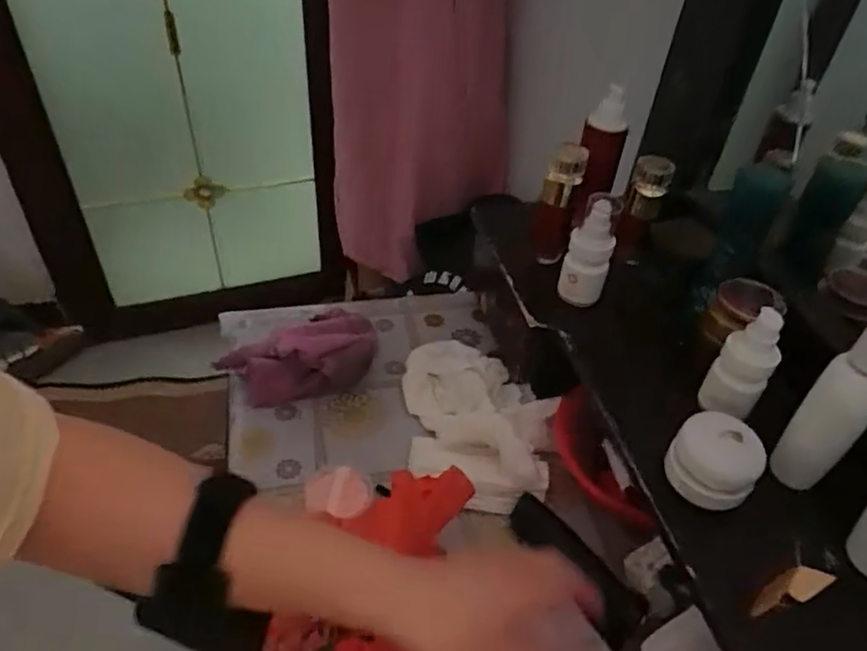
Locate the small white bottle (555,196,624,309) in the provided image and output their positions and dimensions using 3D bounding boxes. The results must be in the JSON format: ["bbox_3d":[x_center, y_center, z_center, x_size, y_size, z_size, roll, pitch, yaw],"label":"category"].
[{"bbox_3d":[0.146,-0.072,0.612,0.043,0.103,0.041,12,43,7],"label":"small white bottle"}]

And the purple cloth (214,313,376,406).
[{"bbox_3d":[-0.140,0.042,0.678,0.165,0.087,0.024,-19,27,-1],"label":"purple cloth"}]

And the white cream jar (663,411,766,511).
[{"bbox_3d":[0.204,0.097,0.472,0.062,0.052,0.048,29,48,24],"label":"white cream jar"}]

